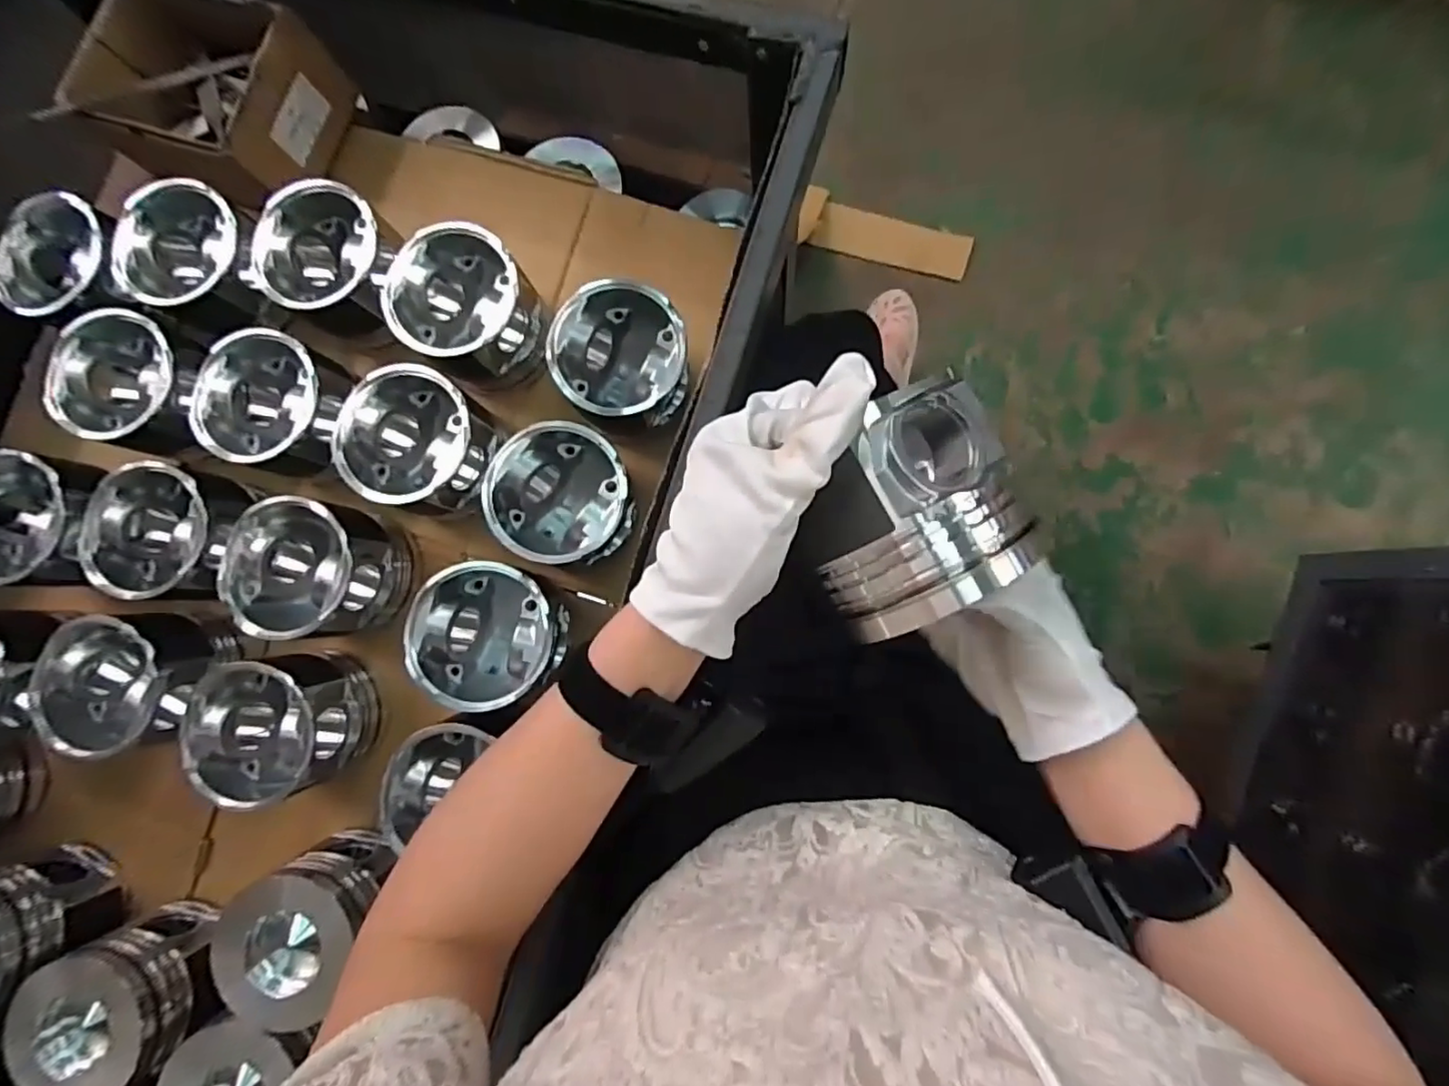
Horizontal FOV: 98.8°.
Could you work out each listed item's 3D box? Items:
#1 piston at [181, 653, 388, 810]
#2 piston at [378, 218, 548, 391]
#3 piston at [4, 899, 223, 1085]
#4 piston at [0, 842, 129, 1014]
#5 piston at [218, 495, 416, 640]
[{"bbox_3d":[-0.371,0.153,0.528,0.110,0.087,0.109,-17,84,2],"label":"piston"},{"bbox_3d":[-0.224,-0.205,0.554,0.111,0.095,0.114,0,84,4],"label":"piston"},{"bbox_3d":[-0.500,0.383,0.523,0.113,0.092,0.113,0,84,4],"label":"piston"},{"bbox_3d":[-0.616,0.334,0.542,0.113,0.094,0.114,-26,83,1],"label":"piston"},{"bbox_3d":[-0.342,0.021,0.526,0.113,0.076,0.108,6,85,5],"label":"piston"}]

